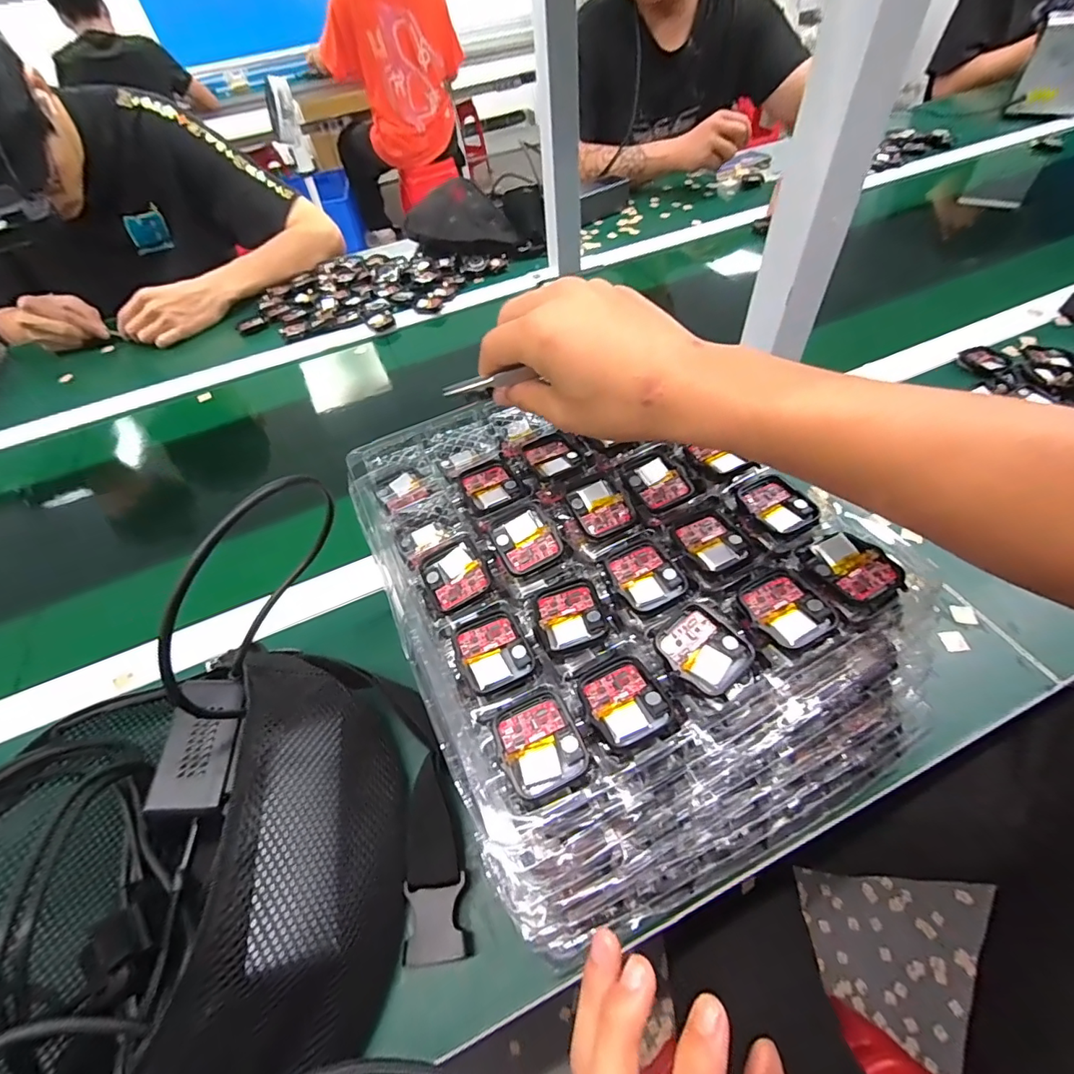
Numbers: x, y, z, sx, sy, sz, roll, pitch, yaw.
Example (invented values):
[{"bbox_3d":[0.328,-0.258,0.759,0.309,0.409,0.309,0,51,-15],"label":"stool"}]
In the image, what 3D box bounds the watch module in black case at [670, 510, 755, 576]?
[{"bbox_3d":[0.105,0.003,0.293,0.037,0.005,0.040,-26,54,-14],"label":"watch module in black case"}]

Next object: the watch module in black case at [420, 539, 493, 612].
[{"bbox_3d":[-0.050,0.022,0.295,0.036,0.011,0.039,-28,54,-15],"label":"watch module in black case"}]

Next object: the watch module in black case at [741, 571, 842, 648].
[{"bbox_3d":[0.133,0.039,0.260,0.034,0.011,0.041,-25,54,-14],"label":"watch module in black case"}]

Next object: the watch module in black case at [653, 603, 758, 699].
[{"bbox_3d":[0.085,0.058,0.252,0.036,0.009,0.042,-39,58,-23],"label":"watch module in black case"}]

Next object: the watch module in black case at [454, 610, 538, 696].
[{"bbox_3d":[-0.024,0.061,0.264,0.035,0.007,0.040,-25,54,-13],"label":"watch module in black case"}]

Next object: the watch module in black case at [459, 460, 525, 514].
[{"bbox_3d":[-0.032,-0.034,0.336,0.036,0.008,0.042,-25,53,-13],"label":"watch module in black case"}]

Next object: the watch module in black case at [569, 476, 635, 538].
[{"bbox_3d":[0.040,-0.020,0.311,0.035,0.008,0.038,-22,53,-11],"label":"watch module in black case"}]

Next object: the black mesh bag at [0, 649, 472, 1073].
[{"bbox_3d":[-0.184,0.182,0.264,0.239,0.106,0.244,-28,54,-15],"label":"black mesh bag"}]

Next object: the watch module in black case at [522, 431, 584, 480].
[{"bbox_3d":[0.011,-0.058,0.344,0.037,0.006,0.038,-26,54,-14],"label":"watch module in black case"}]

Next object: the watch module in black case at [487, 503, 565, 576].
[{"bbox_3d":[-0.008,0.001,0.302,0.036,0.009,0.040,-26,54,-14],"label":"watch module in black case"}]

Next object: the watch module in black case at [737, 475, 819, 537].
[{"bbox_3d":[0.148,-0.020,0.303,0.033,0.005,0.041,-26,54,-14],"label":"watch module in black case"}]

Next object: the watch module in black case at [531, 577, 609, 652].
[{"bbox_3d":[0.018,0.042,0.271,0.036,0.008,0.040,-14,52,-5],"label":"watch module in black case"}]

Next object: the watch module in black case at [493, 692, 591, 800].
[{"bbox_3d":[0.001,0.099,0.232,0.037,0.012,0.042,-21,53,-11],"label":"watch module in black case"}]

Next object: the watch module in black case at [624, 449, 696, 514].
[{"bbox_3d":[0.080,-0.038,0.322,0.037,0.004,0.042,-22,53,-11],"label":"watch module in black case"}]

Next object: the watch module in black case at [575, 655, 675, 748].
[{"bbox_3d":[0.043,0.080,0.242,0.038,0.007,0.041,-21,53,-10],"label":"watch module in black case"}]

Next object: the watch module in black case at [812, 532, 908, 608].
[{"bbox_3d":[0.174,0.017,0.269,0.038,0.010,0.044,-18,52,-8],"label":"watch module in black case"}]

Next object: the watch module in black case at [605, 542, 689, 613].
[{"bbox_3d":[0.064,0.023,0.284,0.036,0.005,0.041,-22,53,-11],"label":"watch module in black case"}]

